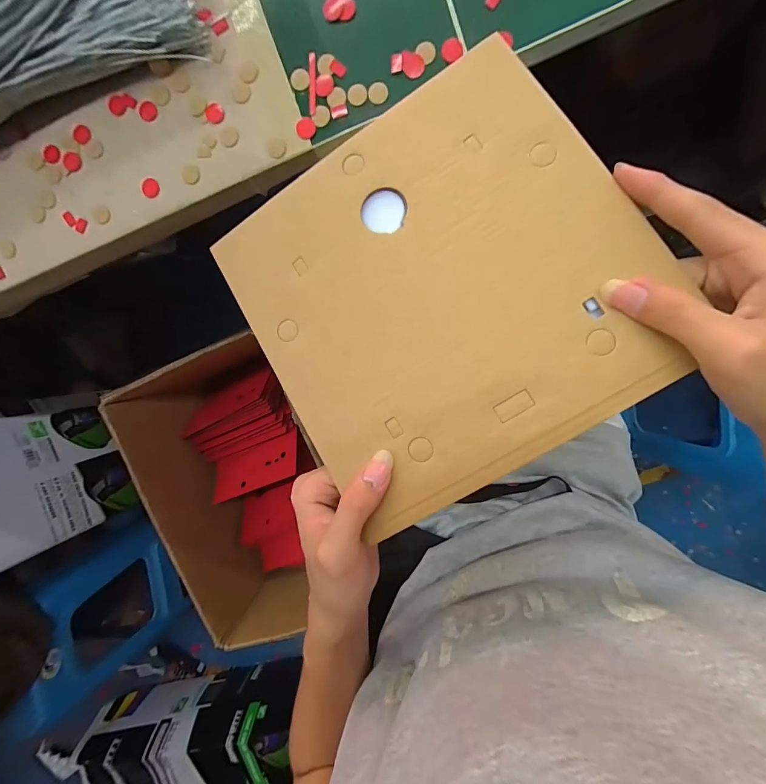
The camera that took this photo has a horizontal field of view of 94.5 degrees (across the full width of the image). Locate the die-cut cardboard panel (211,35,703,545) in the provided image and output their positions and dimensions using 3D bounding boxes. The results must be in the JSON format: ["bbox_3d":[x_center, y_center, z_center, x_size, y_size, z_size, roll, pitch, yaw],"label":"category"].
[{"bbox_3d":[0.031,-0.059,0.204,0.215,0.006,0.215,-31,80,9],"label":"die-cut cardboard panel"}]

